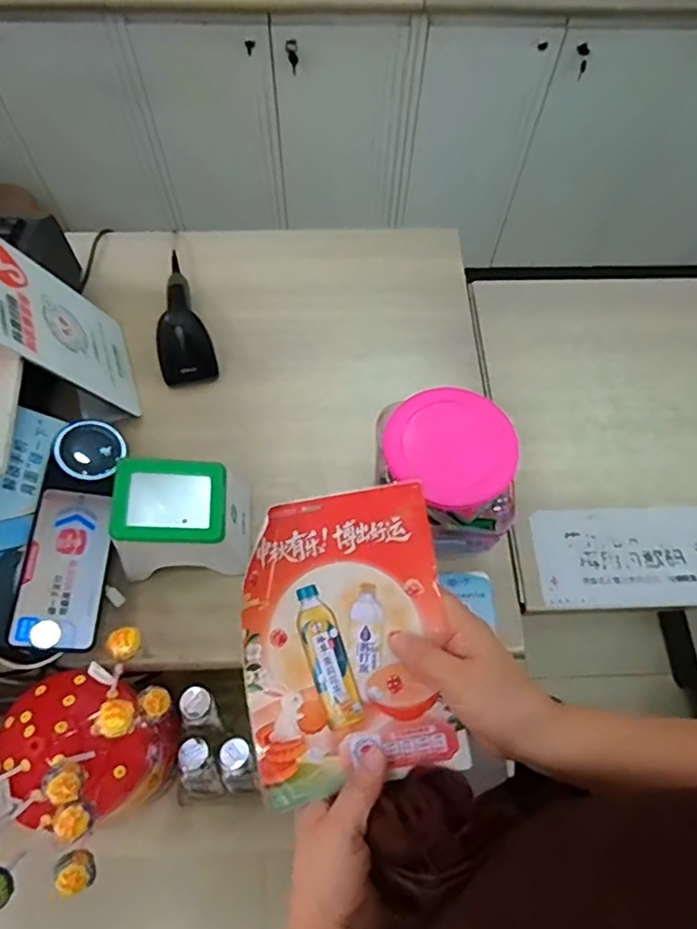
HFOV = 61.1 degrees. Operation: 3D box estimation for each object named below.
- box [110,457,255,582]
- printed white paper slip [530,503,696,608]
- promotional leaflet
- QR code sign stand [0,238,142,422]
[{"bbox_3d":[-0.166,0.048,0.594,0.118,0.099,0.109,-1,64,-2],"label":"box"},{"bbox_3d":[0.348,0.095,0.641,0.286,0.009,0.111,-2,64,-3],"label":"printed white paper slip"},{"bbox_3d":[-0.001,0.125,0.428,0.143,0.017,0.202,-8,84,-2],"label":"promotional leaflet"},{"bbox_3d":[-0.308,-0.149,0.643,0.091,0.183,0.152,-19,66,-11],"label":"QR code sign stand"}]

